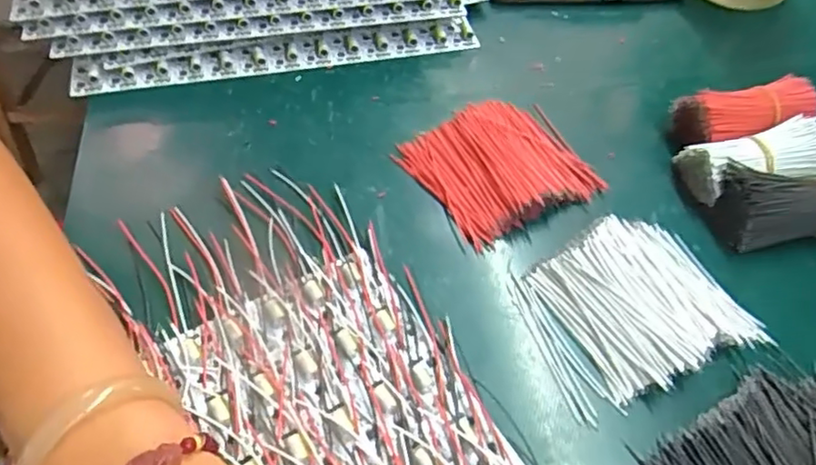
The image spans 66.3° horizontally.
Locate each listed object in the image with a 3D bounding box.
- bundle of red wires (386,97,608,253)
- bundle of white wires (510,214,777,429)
[{"bbox_3d":[0.058,-0.045,0.390,0.098,0.020,0.091,-25,59,-20],"label":"bundle of red wires"},{"bbox_3d":[0.121,0.036,0.331,0.109,0.023,0.090,-16,56,-15],"label":"bundle of white wires"}]

